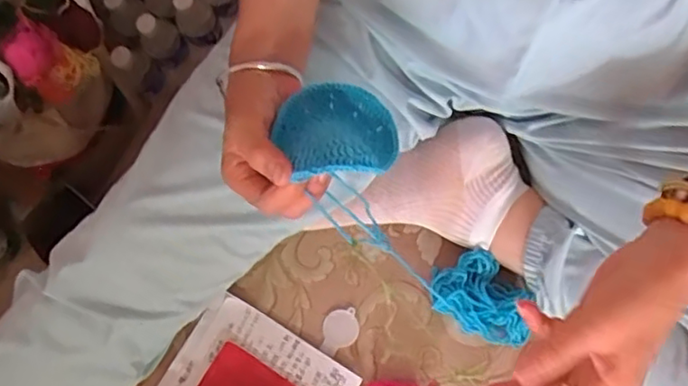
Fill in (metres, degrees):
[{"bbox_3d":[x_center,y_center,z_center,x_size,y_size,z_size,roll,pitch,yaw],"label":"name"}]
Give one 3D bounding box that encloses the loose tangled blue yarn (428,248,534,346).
[{"bbox_3d":[0.121,0.091,0.541,0.090,0.032,0.062,38,86,11],"label":"loose tangled blue yarn"}]

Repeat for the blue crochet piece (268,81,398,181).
[{"bbox_3d":[-0.006,-0.039,0.415,0.077,0.032,0.082,-10,37,5],"label":"blue crochet piece"}]

